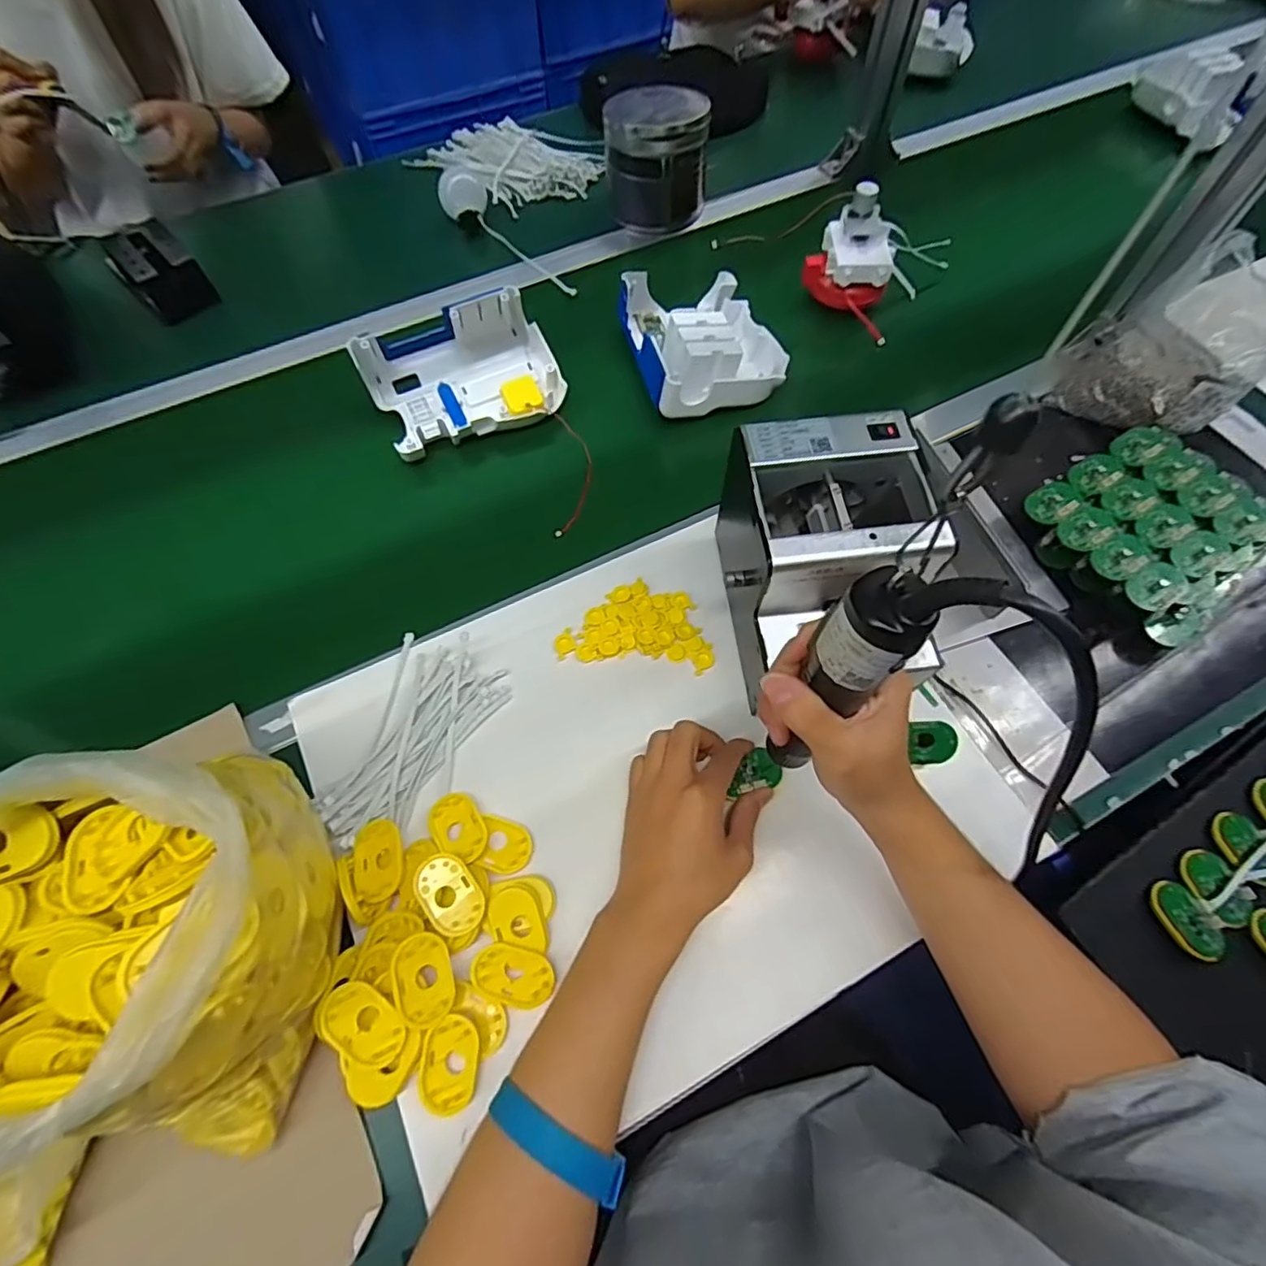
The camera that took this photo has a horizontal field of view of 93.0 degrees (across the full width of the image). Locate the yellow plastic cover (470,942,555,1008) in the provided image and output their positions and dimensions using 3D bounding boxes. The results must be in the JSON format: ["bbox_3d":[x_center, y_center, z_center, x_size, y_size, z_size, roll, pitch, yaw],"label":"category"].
[{"bbox_3d":[-0.081,0.231,0.406,0.055,0.008,0.036,23,78,2],"label":"yellow plastic cover"}]

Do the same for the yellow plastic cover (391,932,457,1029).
[{"bbox_3d":[-0.137,0.226,0.392,0.035,0.004,0.056,-11,85,-32],"label":"yellow plastic cover"}]

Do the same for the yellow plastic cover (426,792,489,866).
[{"bbox_3d":[-0.130,0.145,0.449,0.035,0.013,0.055,-28,58,-22],"label":"yellow plastic cover"}]

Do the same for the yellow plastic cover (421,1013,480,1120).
[{"bbox_3d":[-0.117,0.276,0.385,0.035,0.009,0.055,2,76,7],"label":"yellow plastic cover"}]

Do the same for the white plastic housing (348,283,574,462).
[{"bbox_3d":[-0.180,-0.273,0.626,0.187,0.079,0.143,-21,56,-18],"label":"white plastic housing"}]

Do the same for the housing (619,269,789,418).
[{"bbox_3d":[0.074,-0.320,0.652,0.143,0.064,0.173,-14,54,-13],"label":"housing"}]

